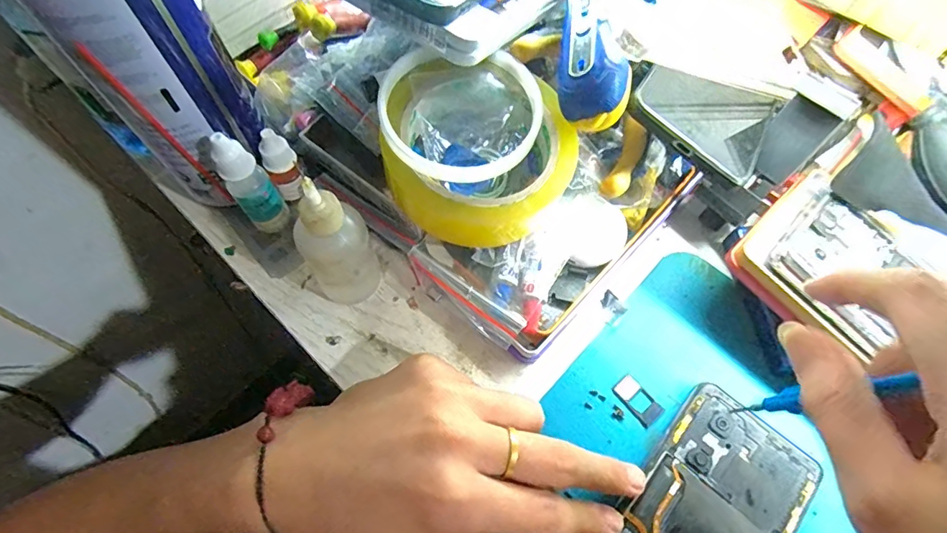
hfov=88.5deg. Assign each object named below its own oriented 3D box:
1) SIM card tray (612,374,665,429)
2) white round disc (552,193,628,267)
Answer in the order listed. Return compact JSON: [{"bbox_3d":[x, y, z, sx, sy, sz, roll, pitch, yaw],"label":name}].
[{"bbox_3d":[0.092,0.075,0.271,0.015,0.004,0.027,-37,72,-17],"label":"SIM card tray"},{"bbox_3d":[0.072,-0.022,0.293,0.043,0.004,0.044,1,86,-20],"label":"white round disc"}]

